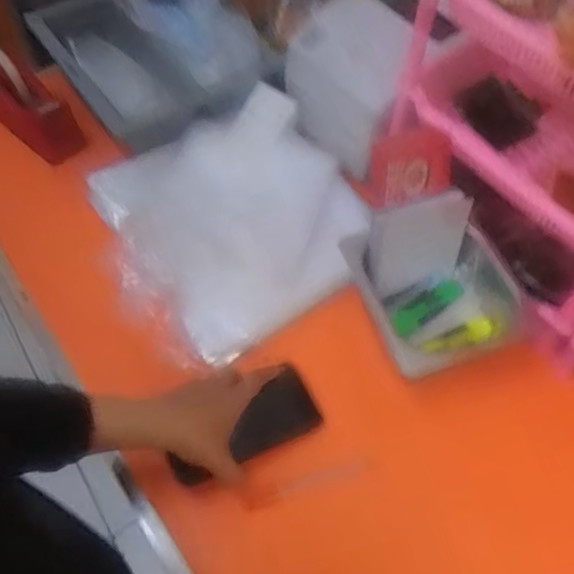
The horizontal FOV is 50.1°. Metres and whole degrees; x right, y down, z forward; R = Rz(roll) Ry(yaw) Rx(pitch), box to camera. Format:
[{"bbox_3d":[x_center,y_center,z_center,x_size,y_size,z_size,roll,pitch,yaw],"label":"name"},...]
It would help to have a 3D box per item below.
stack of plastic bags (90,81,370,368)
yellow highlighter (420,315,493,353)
[{"bbox_3d":[-0.062,-0.077,0.738,0.299,0.033,0.270,-31,78,-21],"label":"stack of plastic bags"},{"bbox_3d":[0.187,0.055,0.676,0.080,0.017,0.019,-21,59,11],"label":"yellow highlighter"}]

